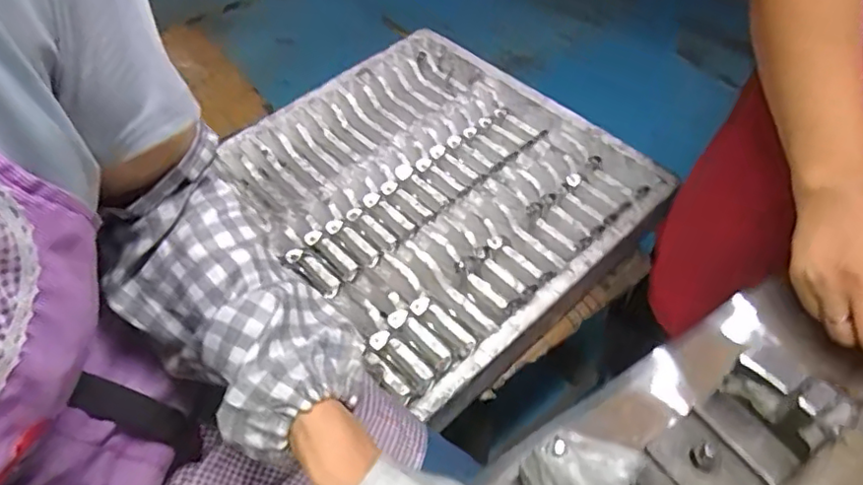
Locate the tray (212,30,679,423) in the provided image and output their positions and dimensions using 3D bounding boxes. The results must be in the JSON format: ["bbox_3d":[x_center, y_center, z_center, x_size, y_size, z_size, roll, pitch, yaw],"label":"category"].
[{"bbox_3d":[-0.001,-0.088,0.879,0.490,0.053,0.545,-36,58,-23],"label":"tray"}]

